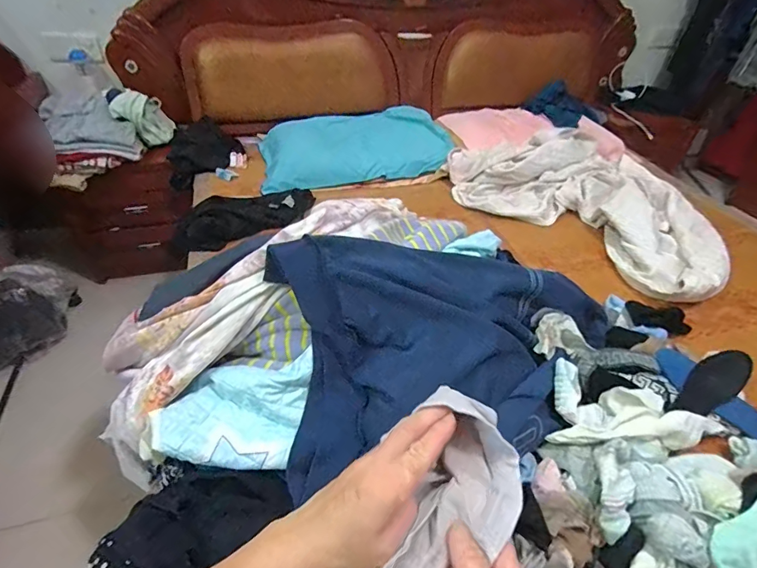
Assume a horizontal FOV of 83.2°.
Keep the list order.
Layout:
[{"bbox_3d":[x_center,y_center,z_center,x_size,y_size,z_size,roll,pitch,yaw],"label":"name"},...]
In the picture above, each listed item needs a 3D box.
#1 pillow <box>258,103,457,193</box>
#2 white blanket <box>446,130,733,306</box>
[{"bbox_3d":[-0.078,-0.508,1.557,0.676,0.106,0.394,-11,42,-16],"label":"pillow"},{"bbox_3d":[0.671,-0.293,1.343,0.546,0.168,0.816,-31,50,-33],"label":"white blanket"}]

